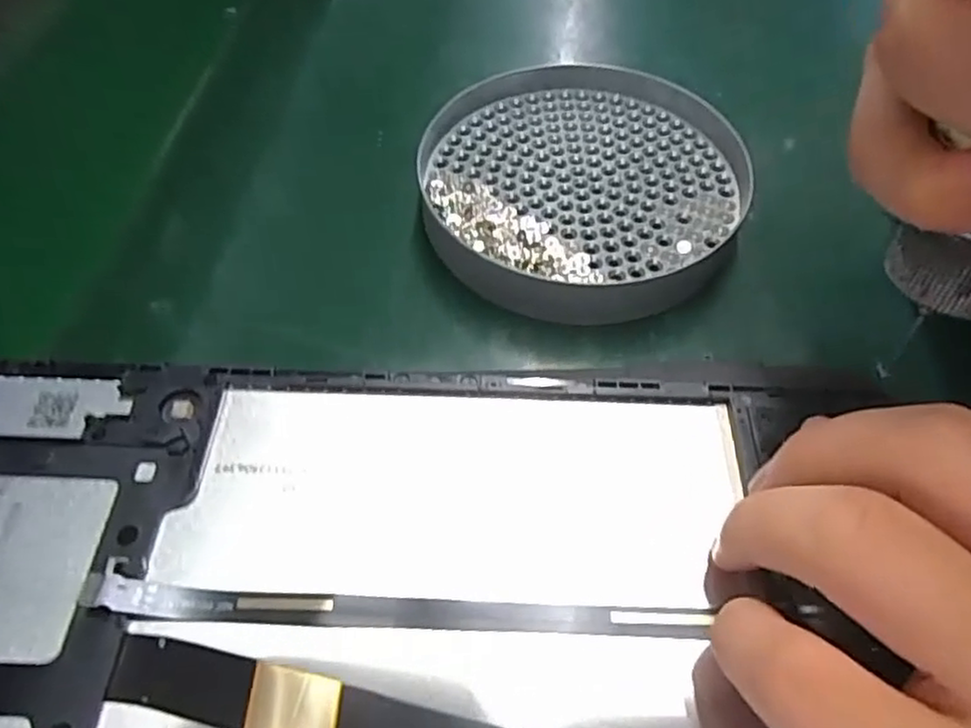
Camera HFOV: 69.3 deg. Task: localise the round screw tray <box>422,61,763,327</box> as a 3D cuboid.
[{"bbox_3d":[0.031,-0.066,0.248,0.113,0.014,0.124,1,55,-2],"label":"round screw tray"}]

